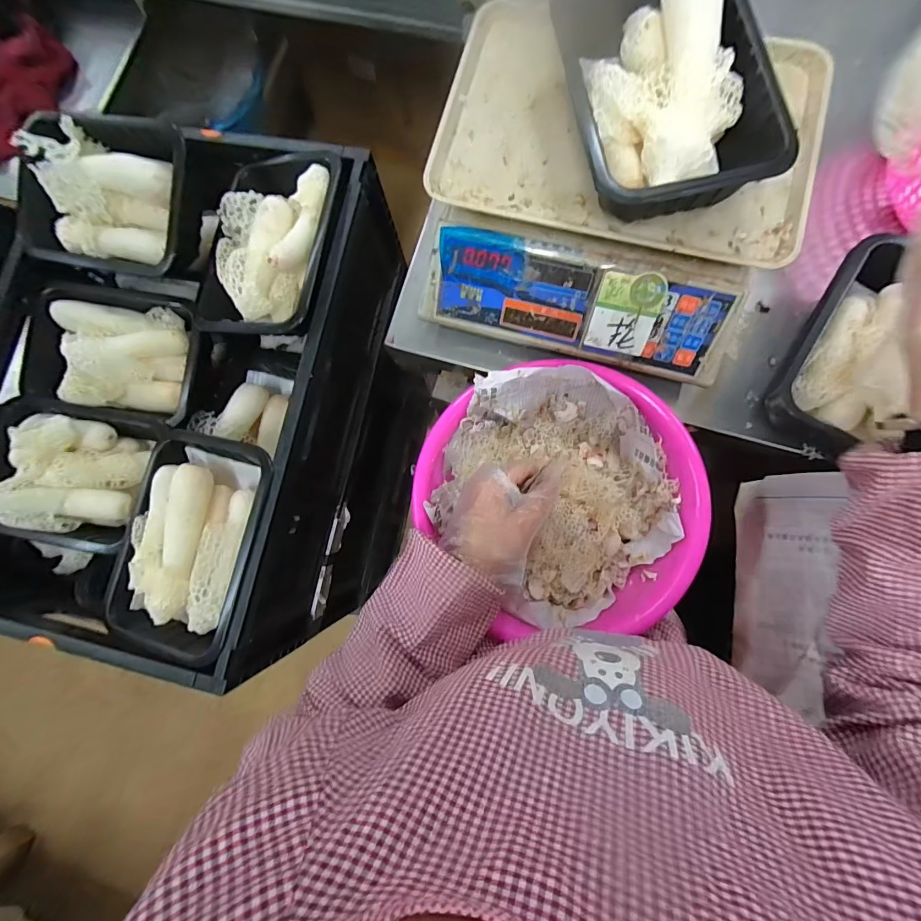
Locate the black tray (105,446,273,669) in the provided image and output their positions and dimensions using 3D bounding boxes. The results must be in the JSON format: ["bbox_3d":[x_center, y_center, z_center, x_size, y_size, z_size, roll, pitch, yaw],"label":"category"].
[{"bbox_3d":[-0.284,0.085,0.452,0.151,0.057,0.218,11,82,5],"label":"black tray"}]

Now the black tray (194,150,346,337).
[{"bbox_3d":[-0.215,-0.243,0.480,0.142,0.052,0.219,12,82,6],"label":"black tray"}]

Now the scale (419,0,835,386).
[{"bbox_3d":[0.146,-0.271,0.429,0.334,0.100,0.299,15,82,6],"label":"scale"}]

